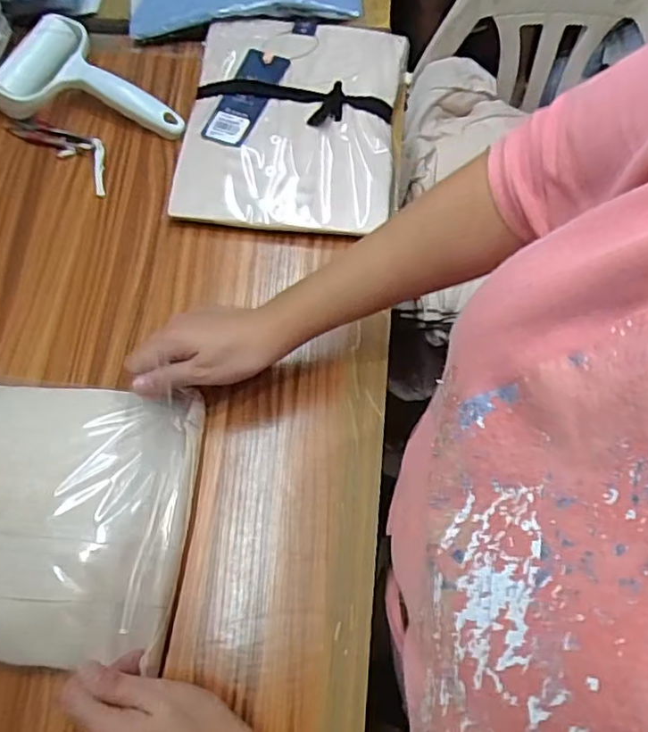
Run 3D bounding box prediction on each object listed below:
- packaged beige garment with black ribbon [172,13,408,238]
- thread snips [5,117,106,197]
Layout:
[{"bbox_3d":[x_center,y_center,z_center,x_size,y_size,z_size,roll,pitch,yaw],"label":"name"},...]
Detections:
[{"bbox_3d":[-0.032,-0.252,0.607,0.213,0.041,0.251,5,68,2],"label":"packaged beige garment with black ribbon"},{"bbox_3d":[-0.256,-0.219,0.602,0.129,0.009,0.041,35,72,13],"label":"thread snips"}]

